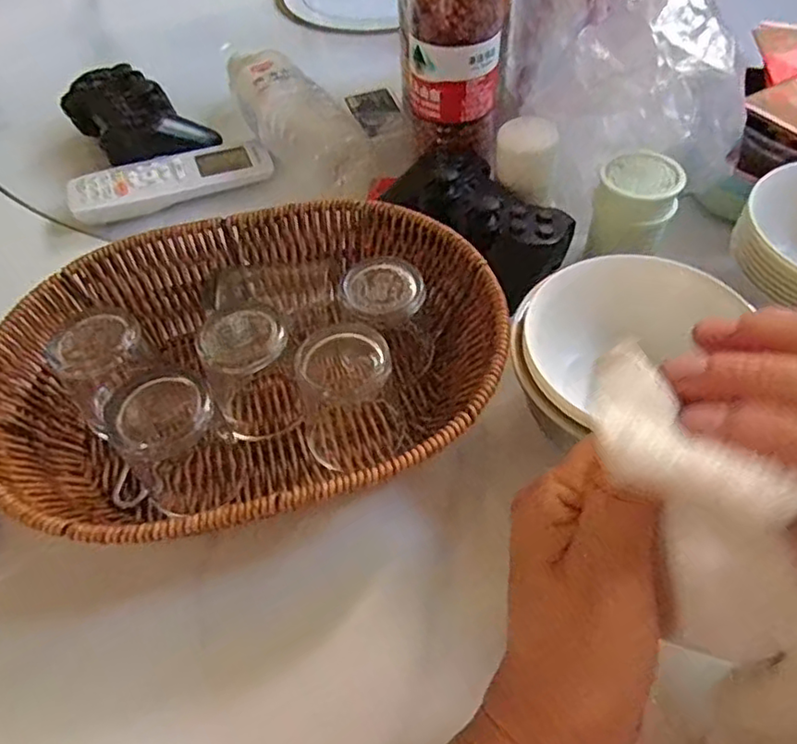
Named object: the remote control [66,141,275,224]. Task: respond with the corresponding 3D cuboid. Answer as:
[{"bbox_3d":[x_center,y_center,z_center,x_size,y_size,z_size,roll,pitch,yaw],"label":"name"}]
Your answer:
[{"bbox_3d":[-0.182,-0.156,0.499,0.154,0.018,0.047,-20,54,-11],"label":"remote control"}]

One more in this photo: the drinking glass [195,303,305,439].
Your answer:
[{"bbox_3d":[-0.081,-0.001,0.341,0.049,0.069,0.050,-26,55,-15],"label":"drinking glass"}]

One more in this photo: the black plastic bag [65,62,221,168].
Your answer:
[{"bbox_3d":[-0.228,-0.225,0.538,0.088,0.039,0.131,-33,57,-20],"label":"black plastic bag"}]

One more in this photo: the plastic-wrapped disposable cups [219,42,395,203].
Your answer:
[{"bbox_3d":[-0.088,-0.217,0.518,0.069,0.048,0.210,-32,57,-19],"label":"plastic-wrapped disposable cups"}]

